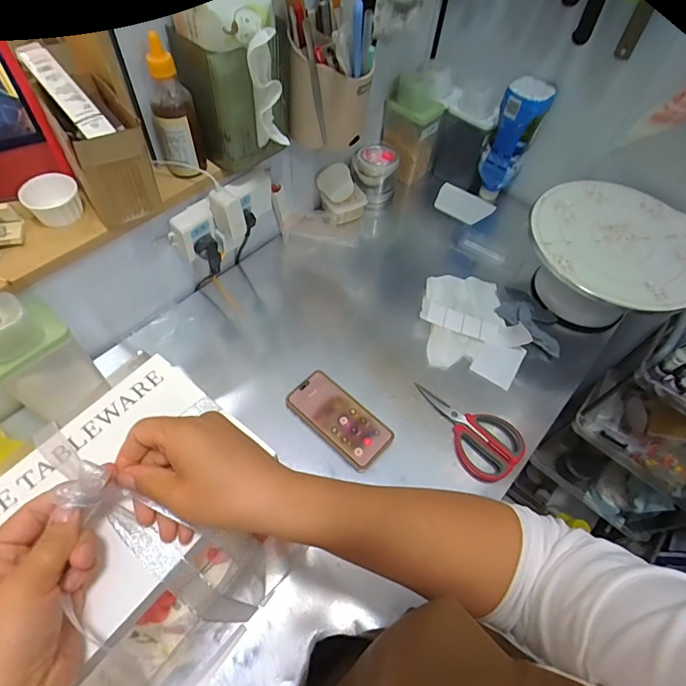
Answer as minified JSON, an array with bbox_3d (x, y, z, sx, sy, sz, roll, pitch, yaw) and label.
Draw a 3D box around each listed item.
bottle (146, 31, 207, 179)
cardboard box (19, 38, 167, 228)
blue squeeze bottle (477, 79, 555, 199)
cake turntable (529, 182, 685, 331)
[{"bbox_3d":[-0.226,-0.309,0.594,0.053,0.159,0.054,13,57,4],"label":"bottle"},{"bbox_3d":[-0.319,-0.266,0.574,0.088,0.141,0.164,-28,63,-20],"label":"cardboard box"},{"bbox_3d":[0.339,-0.406,0.901,0.088,0.218,0.087,23,59,10],"label":"blue squeeze bottle"},{"bbox_3d":[0.462,-0.148,0.785,0.304,0.145,0.281,2,57,-3],"label":"cake turntable"}]

